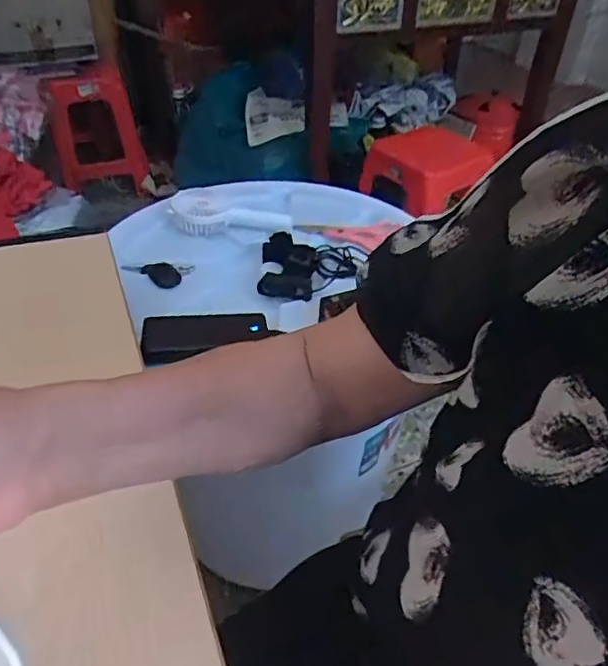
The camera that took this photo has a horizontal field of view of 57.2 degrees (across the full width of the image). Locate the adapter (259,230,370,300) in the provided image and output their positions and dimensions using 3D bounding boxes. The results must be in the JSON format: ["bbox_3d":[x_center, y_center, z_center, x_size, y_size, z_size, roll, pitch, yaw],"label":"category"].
[{"bbox_3d":[0.008,-0.111,0.840,0.148,0.044,0.138,0,41,-2],"label":"adapter"}]

